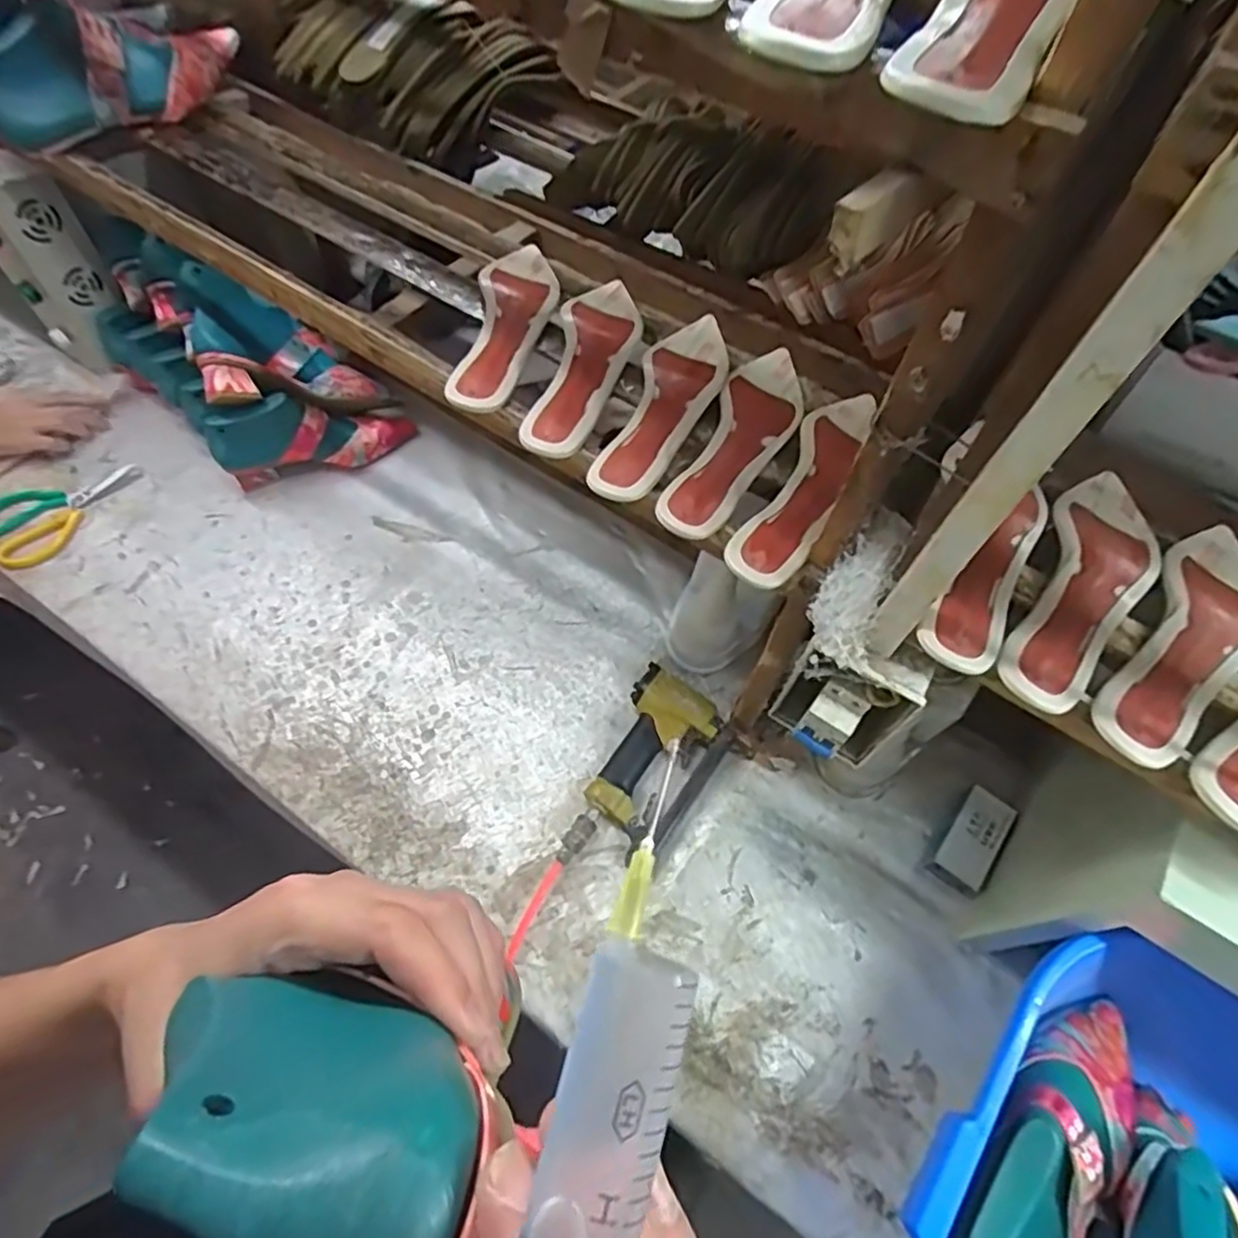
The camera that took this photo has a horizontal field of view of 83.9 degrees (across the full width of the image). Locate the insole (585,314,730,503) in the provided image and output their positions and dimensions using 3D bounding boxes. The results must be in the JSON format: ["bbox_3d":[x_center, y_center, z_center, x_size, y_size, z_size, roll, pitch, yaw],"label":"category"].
[{"bbox_3d":[0.043,-0.194,0.607,0.072,0.021,0.235,20,62,8],"label":"insole"}]

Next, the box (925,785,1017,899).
[{"bbox_3d":[0.377,0.234,0.731,0.051,0.027,0.107,34,64,15],"label":"box"}]

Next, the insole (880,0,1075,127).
[{"bbox_3d":[0.164,-0.263,0.298,0.054,0.020,0.160,27,63,12],"label":"insole"}]

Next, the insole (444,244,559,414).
[{"bbox_3d":[-0.102,-0.284,0.644,0.069,0.009,0.229,9,61,2],"label":"insole"}]

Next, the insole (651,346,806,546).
[{"bbox_3d":[0.109,-0.162,0.598,0.067,0.018,0.238,25,62,11],"label":"insole"}]

